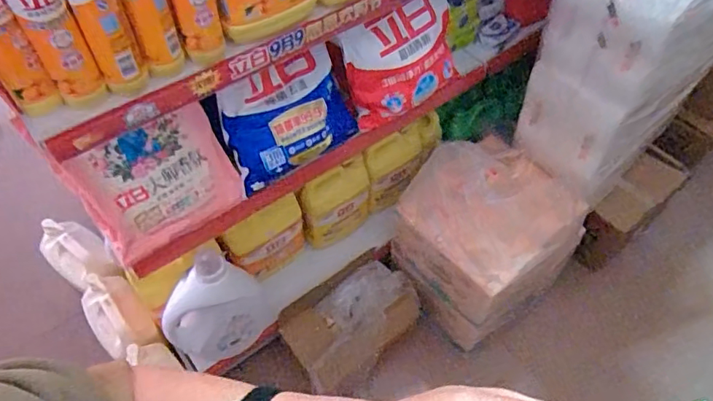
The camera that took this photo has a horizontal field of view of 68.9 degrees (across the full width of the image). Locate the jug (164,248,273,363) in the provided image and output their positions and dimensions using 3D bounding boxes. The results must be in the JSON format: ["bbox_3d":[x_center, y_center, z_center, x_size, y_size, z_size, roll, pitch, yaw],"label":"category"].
[{"bbox_3d":[-0.295,0.235,1.108,0.220,0.311,0.103,-27,60,-20],"label":"jug"}]

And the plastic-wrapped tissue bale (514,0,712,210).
[{"bbox_3d":[0.680,-0.402,1.153,0.683,0.470,0.279,-36,63,-24],"label":"plastic-wrapped tissue bale"}]

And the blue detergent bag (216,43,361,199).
[{"bbox_3d":[-0.132,-0.151,0.964,0.251,0.070,0.188,-33,106,-19],"label":"blue detergent bag"}]

